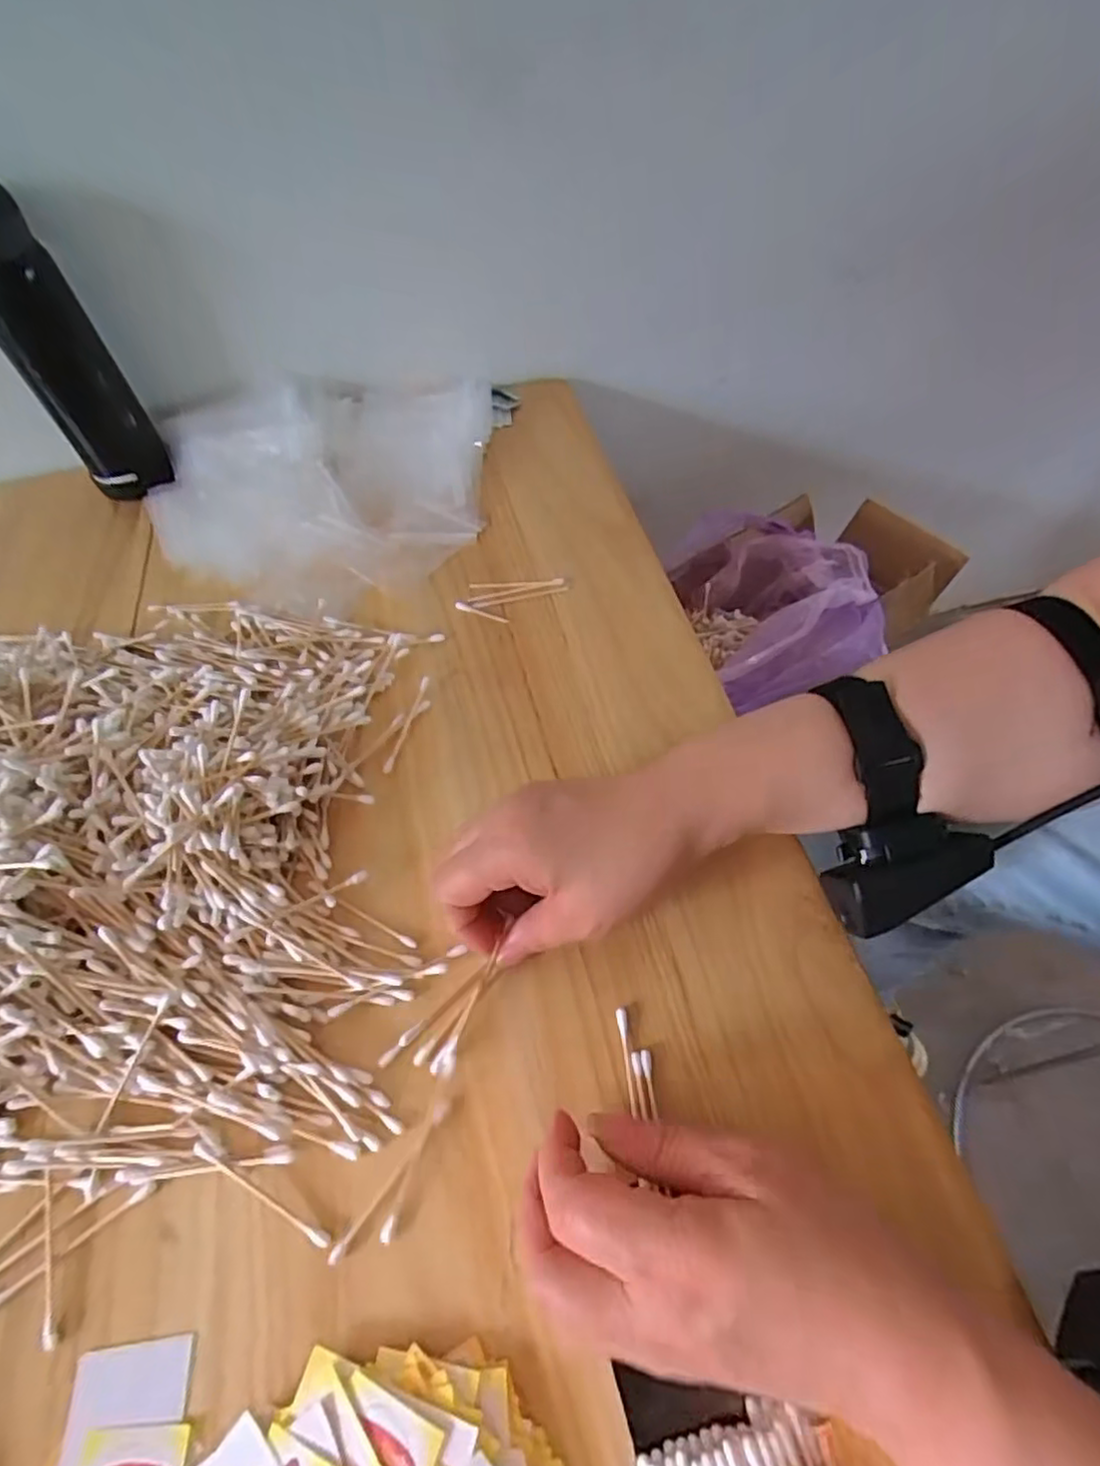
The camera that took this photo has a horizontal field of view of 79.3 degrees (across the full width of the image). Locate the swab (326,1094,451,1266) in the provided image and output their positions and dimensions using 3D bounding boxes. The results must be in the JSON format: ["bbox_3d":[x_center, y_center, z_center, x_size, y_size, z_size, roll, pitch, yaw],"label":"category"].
[{"bbox_3d":[-0.066,0.186,0.278,0.006,0.004,0.070,30,61,21],"label":"swab"}]

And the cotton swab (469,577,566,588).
[{"bbox_3d":[-0.024,-0.108,0.478,0.068,0.004,0.006,-1,55,2],"label":"cotton swab"}]

